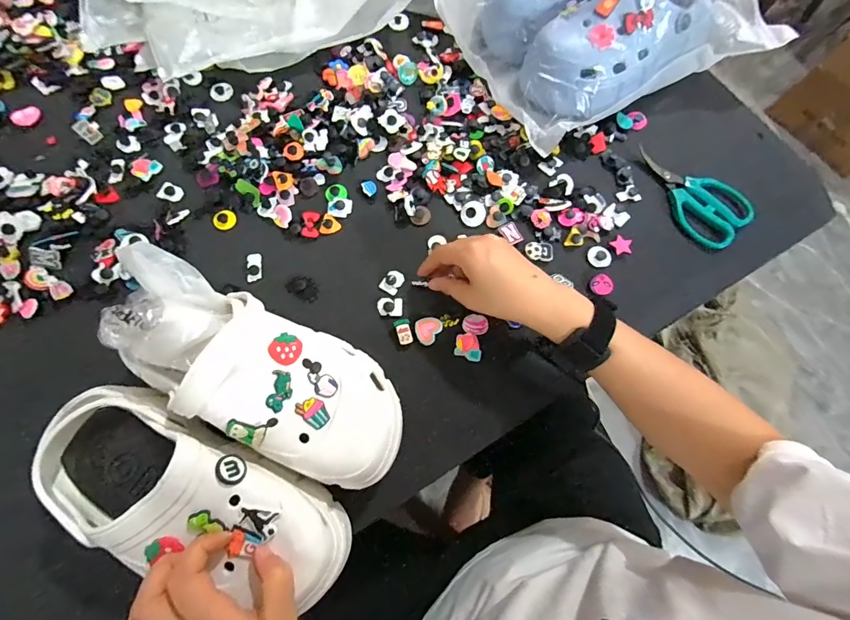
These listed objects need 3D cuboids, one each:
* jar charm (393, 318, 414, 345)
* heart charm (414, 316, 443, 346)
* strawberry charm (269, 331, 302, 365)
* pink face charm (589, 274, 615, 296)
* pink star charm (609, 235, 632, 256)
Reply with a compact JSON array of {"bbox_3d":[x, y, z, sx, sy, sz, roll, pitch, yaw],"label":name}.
[{"bbox_3d":[-0.021,0.023,0.409,0.016,0.007,0.025,-21,75,-9],"label":"jar charm"},{"bbox_3d":[0.004,0.021,0.412,0.028,0.005,0.027,1,73,-2],"label":"heart charm"},{"bbox_3d":[-0.113,0.031,0.322,0.025,0.004,0.025,7,72,-21],"label":"strawberry charm"},{"bbox_3d":[0.192,-0.027,0.431,0.023,0.012,0.024,1,73,-2],"label":"pink face charm"},{"bbox_3d":[0.219,-0.073,0.445,0.022,0.008,0.019,4,71,0],"label":"pink star charm"}]

